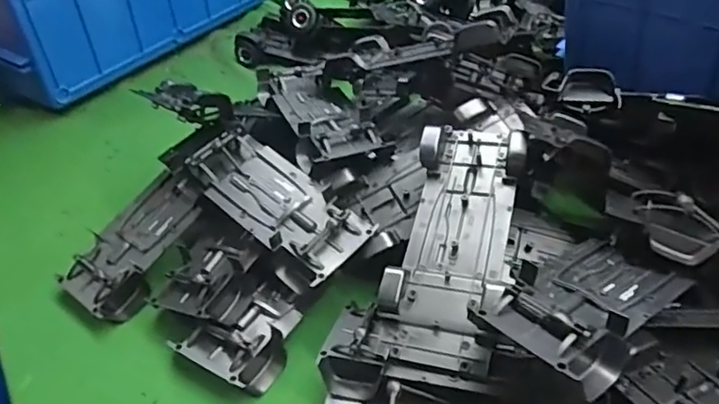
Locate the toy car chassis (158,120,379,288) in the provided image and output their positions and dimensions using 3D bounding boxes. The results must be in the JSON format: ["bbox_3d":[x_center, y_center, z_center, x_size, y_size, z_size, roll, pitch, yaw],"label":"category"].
[{"bbox_3d":[-0.073,-0.009,0.461,0.090,0.041,0.185,-32,47,-28],"label":"toy car chassis"}]

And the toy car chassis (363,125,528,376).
[{"bbox_3d":[0.066,0.021,0.398,0.077,0.022,0.191,10,57,18],"label":"toy car chassis"}]

